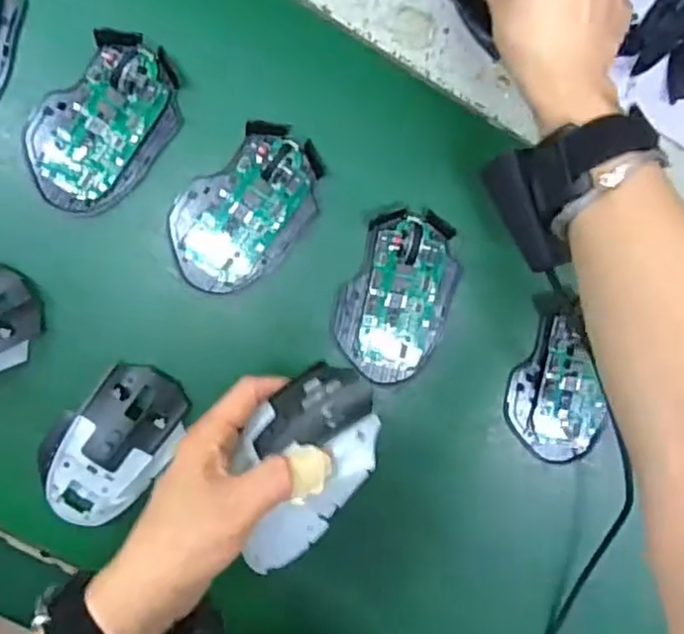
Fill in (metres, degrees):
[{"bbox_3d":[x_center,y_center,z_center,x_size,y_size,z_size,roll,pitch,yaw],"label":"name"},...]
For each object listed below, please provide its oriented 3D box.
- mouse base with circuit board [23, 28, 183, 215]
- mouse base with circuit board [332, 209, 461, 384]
[{"bbox_3d":[-0.150,-0.120,0.427,0.073,0.021,0.112,42,93,-7],"label":"mouse base with circuit board"},{"bbox_3d":[0.038,-0.012,0.449,0.071,0.028,0.112,18,95,-5],"label":"mouse base with circuit board"}]

